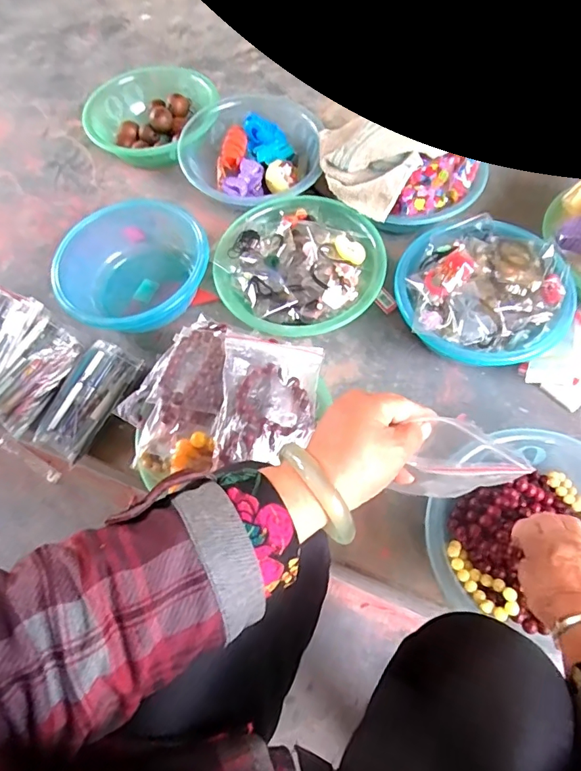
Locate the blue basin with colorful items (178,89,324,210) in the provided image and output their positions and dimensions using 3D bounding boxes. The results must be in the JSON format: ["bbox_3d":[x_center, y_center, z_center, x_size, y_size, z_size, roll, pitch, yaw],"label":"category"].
[{"bbox_3d":[-0.060,-0.389,0.806,0.221,0.077,0.214,-1,64,3],"label":"blue basin with colorful items"}]

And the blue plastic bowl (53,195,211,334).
[{"bbox_3d":[-0.231,-0.169,0.704,0.212,0.076,0.206,-36,67,-14],"label":"blue plastic bowl"}]

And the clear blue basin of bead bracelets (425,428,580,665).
[{"bbox_3d":[0.265,0.166,0.527,0.232,0.089,0.215,-1,64,3],"label":"clear blue basin of bead bracelets"}]

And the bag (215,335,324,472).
[{"bbox_3d":[-0.024,0.015,0.531,0.107,0.030,0.139,10,74,-16],"label":"bag"}]

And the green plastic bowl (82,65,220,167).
[{"bbox_3d":[-0.249,-0.483,0.864,0.205,0.077,0.226,37,71,19],"label":"green plastic bowl"}]

